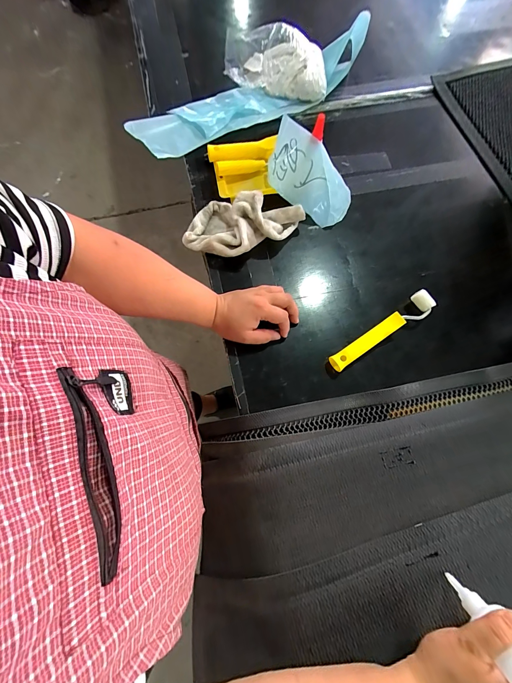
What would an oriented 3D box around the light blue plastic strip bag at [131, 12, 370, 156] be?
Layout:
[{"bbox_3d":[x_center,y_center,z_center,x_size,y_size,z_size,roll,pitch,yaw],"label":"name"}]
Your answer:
[{"bbox_3d":[-0.008,-0.512,0.585,0.517,0.087,0.125,-26,76,-8],"label":"light blue plastic strip bag"}]

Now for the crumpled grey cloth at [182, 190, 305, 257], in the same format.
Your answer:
[{"bbox_3d":[-0.020,-0.197,0.508,0.203,0.066,0.102,5,74,1],"label":"crumpled grey cloth"}]

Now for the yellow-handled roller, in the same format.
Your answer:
[{"bbox_3d":[0.206,-0.014,0.477,0.195,0.033,0.035,-34,77,-10],"label":"yellow-handled roller"}]

